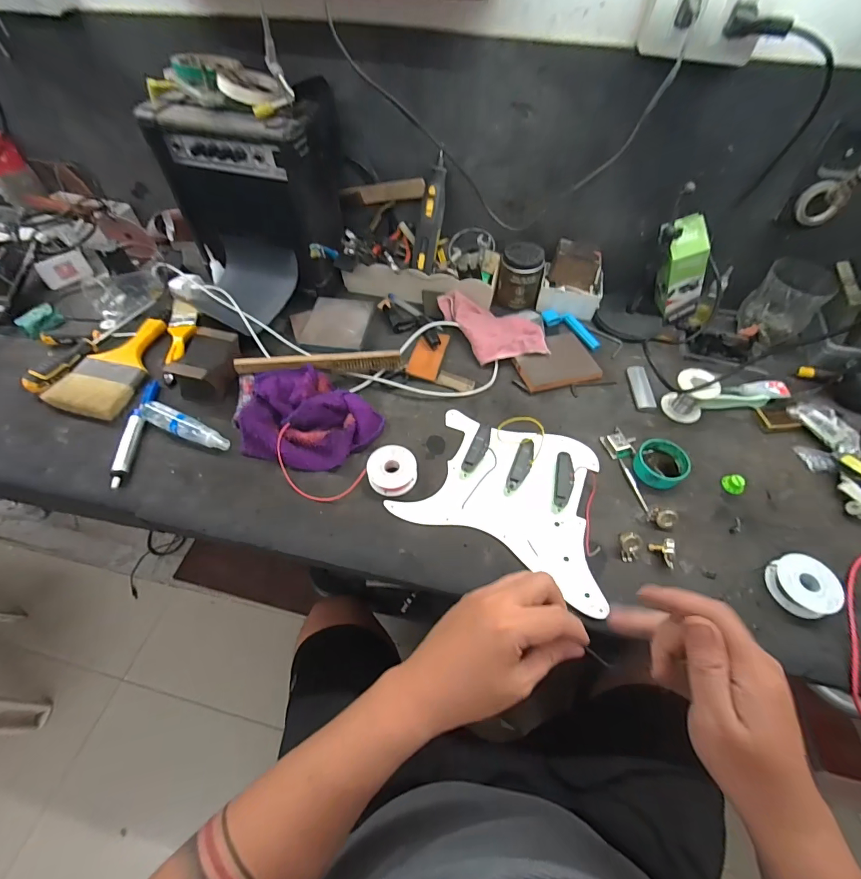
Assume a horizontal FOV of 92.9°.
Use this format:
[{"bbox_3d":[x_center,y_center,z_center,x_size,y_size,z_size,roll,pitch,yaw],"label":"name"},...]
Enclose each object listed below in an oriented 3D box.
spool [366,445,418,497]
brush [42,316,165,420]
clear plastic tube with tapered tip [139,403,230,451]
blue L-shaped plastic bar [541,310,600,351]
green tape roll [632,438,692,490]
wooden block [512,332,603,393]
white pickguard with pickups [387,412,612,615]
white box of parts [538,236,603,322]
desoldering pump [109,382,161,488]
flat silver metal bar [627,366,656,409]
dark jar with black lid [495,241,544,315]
[{"bbox_3d":[-0.049,0.039,0.526,0.061,0.023,0.061,0,57,0],"label":"spool"},{"bbox_3d":[-0.478,-0.118,0.625,0.107,0.026,0.194,12,58,7],"label":"brush"},{"bbox_3d":[-0.335,-0.017,0.556,0.139,0.028,0.029,25,60,15],"label":"clear plastic tube with tapered tip"},{"bbox_3d":[0.242,-0.189,0.693,0.113,0.012,0.041,40,65,23],"label":"blue L-shaped plastic bar"},{"bbox_3d":[0.302,0.029,0.531,0.073,0.022,0.061,-28,61,-17],"label":"green tape roll"},{"bbox_3d":[0.195,-0.124,0.644,0.123,0.015,0.099,-10,58,-7],"label":"wooden block"},{"bbox_3d":[0.108,0.063,0.513,0.250,0.020,0.194,23,60,14],"label":"white pickguard with pickups"},{"bbox_3d":[0.245,-0.275,0.694,0.105,0.089,0.082,11,58,7],"label":"white box of parts"},{"bbox_3d":[-0.406,-0.019,0.562,0.018,0.020,0.186,-6,57,-4],"label":"desoldering pump"},{"bbox_3d":[0.319,-0.082,0.616,0.023,0.017,0.076,-1,57,-1],"label":"flat silver metal bar"},{"bbox_3d":[0.155,-0.274,0.707,0.072,0.099,0.060,13,58,8],"label":"dark jar with black lid"}]

